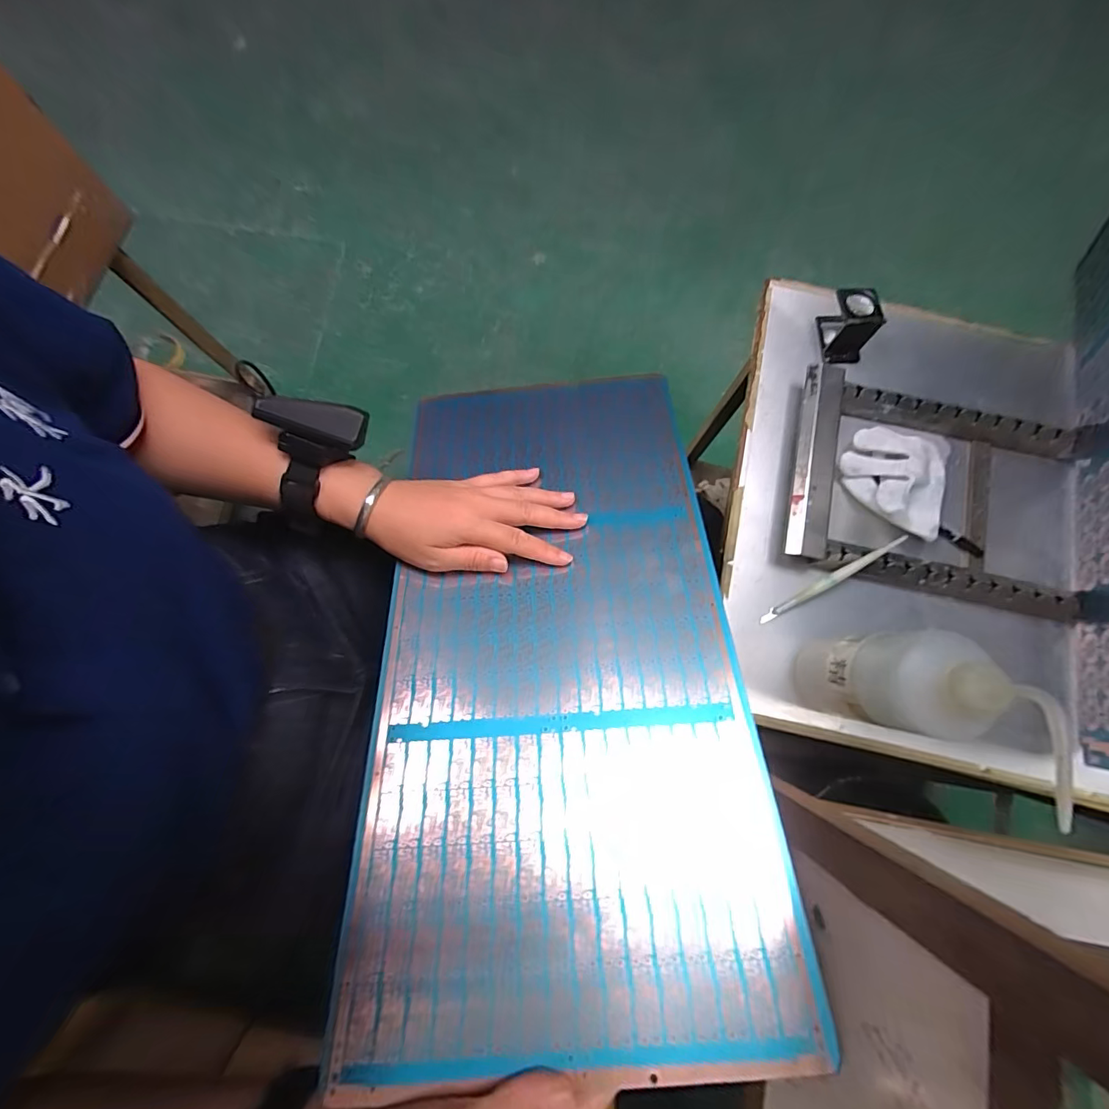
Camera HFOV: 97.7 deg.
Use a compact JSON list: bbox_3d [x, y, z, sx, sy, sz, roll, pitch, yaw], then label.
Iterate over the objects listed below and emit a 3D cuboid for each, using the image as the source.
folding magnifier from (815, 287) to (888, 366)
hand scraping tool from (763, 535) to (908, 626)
[{"bbox_3d":[0.305,-0.237,0.499,0.041,0.049,0.058,-5,79,-2],"label":"folding magnifier"},{"bbox_3d":[0.258,0.023,0.452,0.146,0.011,0.010,-33,81,9],"label":"hand scraping tool"}]

